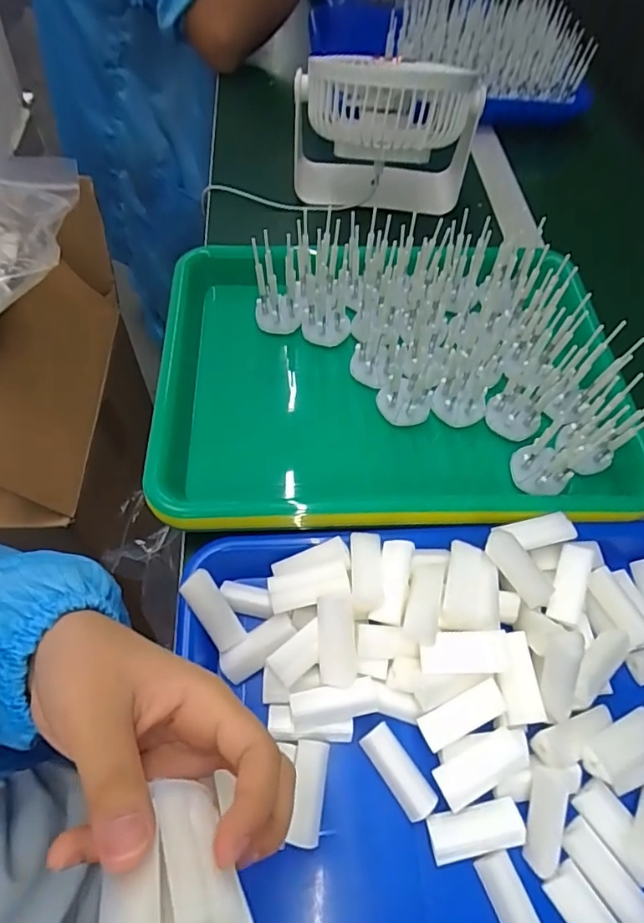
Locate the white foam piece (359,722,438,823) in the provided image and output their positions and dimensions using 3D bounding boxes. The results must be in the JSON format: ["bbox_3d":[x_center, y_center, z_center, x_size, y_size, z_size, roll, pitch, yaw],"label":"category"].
[{"bbox_3d":[0.040,0.163,0.277,0.018,0.010,0.046,-31,65,-21],"label":"white foam piece"}]

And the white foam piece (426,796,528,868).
[{"bbox_3d":[0.076,0.184,0.264,0.046,0.016,0.021,-8,59,-9],"label":"white foam piece"}]

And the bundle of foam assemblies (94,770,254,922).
[{"bbox_3d":[-0.046,0.142,0.171,0.044,0.032,0.065,-1,58,-5],"label":"bundle of foam assemblies"}]

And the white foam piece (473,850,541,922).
[{"bbox_3d":[0.092,0.215,0.253,0.018,0.010,0.046,-18,61,-14],"label":"white foam piece"}]

